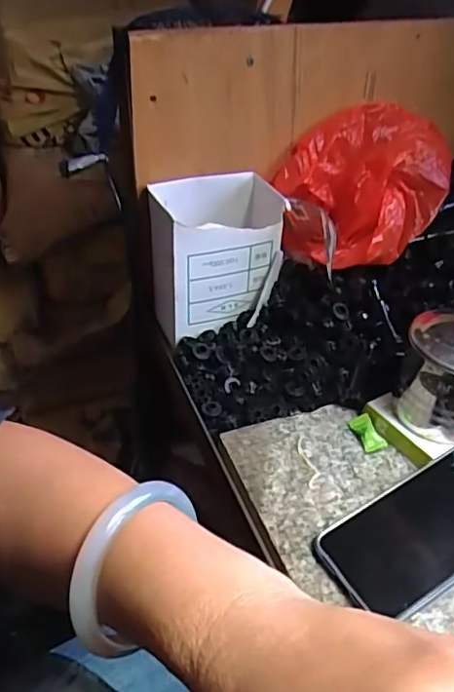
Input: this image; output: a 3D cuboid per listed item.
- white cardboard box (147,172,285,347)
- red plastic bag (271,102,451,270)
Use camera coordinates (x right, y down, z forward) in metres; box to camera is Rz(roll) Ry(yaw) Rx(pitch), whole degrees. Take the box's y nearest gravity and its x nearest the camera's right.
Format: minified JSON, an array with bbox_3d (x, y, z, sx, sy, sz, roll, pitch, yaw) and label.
[{"bbox_3d":[-0.010,-0.093,0.569,0.127,0.130,0.089,-13,40,-18],"label":"white cardboard box"},{"bbox_3d":[0.146,-0.158,0.573,0.168,0.130,0.116,-15,41,-20],"label":"red plastic bag"}]

